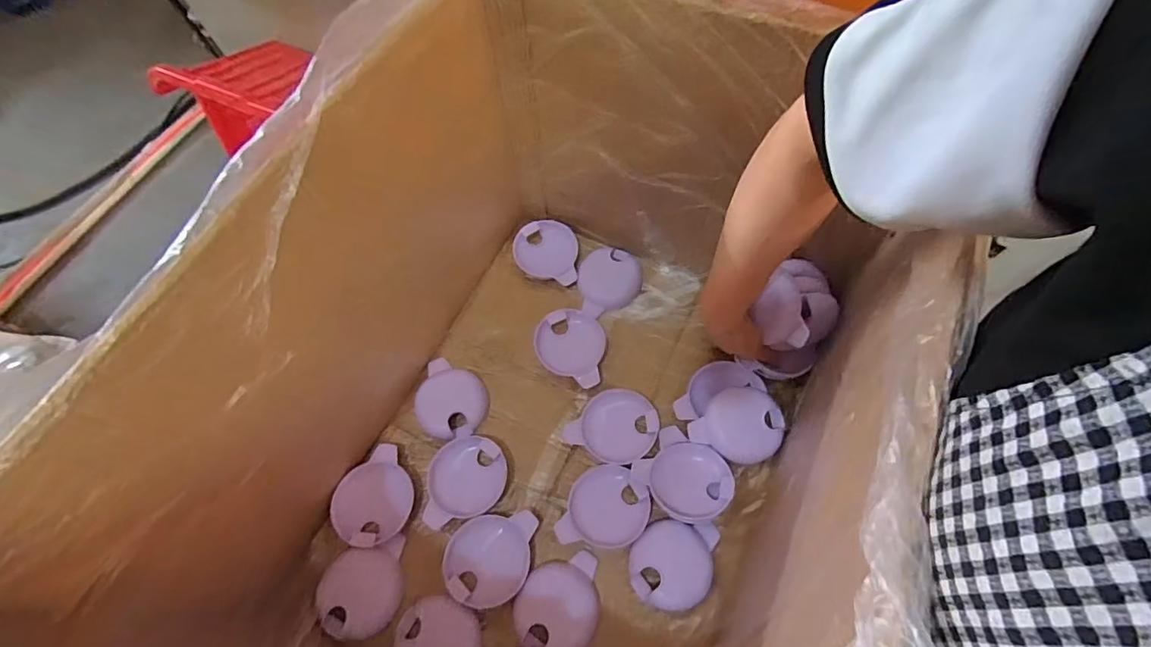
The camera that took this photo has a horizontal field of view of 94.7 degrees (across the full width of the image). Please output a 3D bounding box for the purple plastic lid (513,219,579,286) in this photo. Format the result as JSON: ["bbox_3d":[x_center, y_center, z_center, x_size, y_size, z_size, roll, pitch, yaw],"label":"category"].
[{"bbox_3d":[-0.038,-0.103,0.731,0.091,0.012,0.084,-1,65,2],"label":"purple plastic lid"}]

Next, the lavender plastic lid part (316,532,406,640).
[{"bbox_3d":[-0.220,0.275,0.551,0.082,0.020,0.086,-4,67,-17],"label":"lavender plastic lid part"}]

